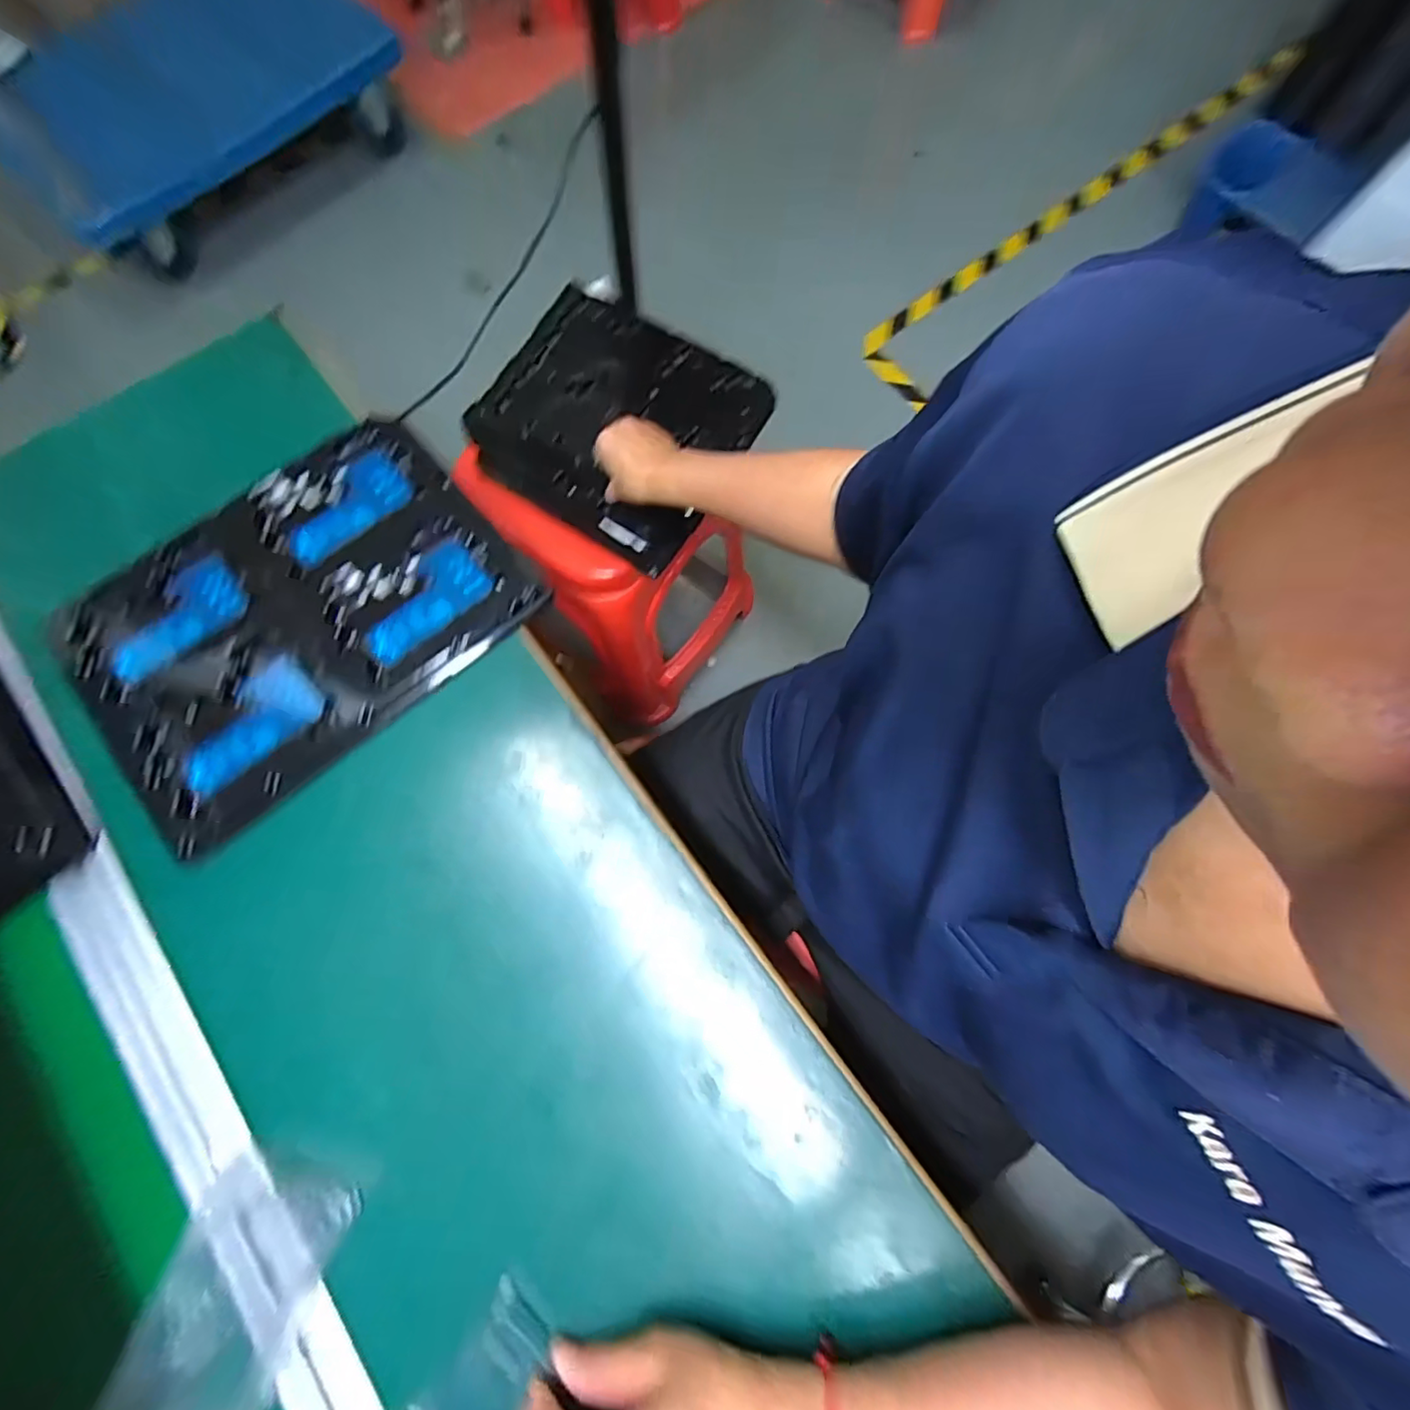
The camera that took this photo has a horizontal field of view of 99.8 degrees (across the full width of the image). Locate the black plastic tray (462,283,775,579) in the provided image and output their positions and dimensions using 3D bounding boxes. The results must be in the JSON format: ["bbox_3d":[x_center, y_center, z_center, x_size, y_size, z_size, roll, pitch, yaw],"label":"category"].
[{"bbox_3d":[-0.103,-0.334,0.716,0.289,0.086,0.243,33,77,9],"label":"black plastic tray"}]

